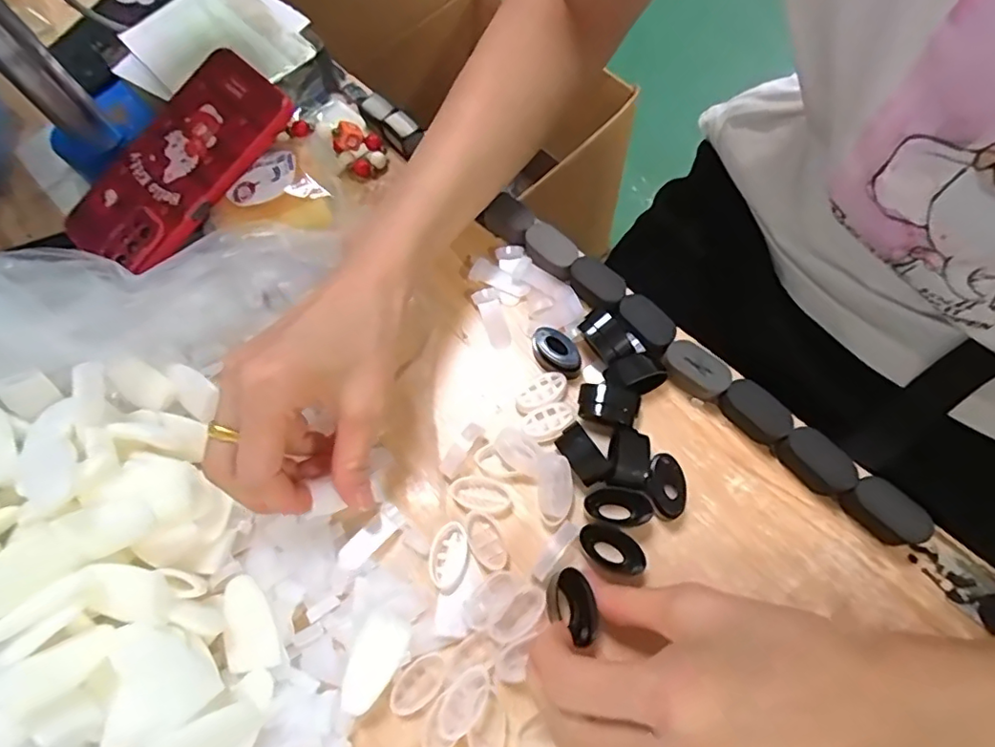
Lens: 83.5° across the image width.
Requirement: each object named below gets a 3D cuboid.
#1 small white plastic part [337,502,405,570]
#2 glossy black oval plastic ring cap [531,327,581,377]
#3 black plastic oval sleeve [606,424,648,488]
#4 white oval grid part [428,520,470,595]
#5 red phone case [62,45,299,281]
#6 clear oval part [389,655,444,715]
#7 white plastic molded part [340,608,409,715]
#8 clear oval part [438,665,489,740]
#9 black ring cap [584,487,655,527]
[{"bbox_3d":[-0.067,0.087,0.297,0.014,0.007,0.039,39,74,17],"label":"small white plastic part"},{"bbox_3d":[0.033,-0.012,0.326,0.018,0.015,0.031,-34,69,-11],"label":"glossy black oval plastic ring cap"},{"bbox_3d":[0.071,0.046,0.304,0.020,0.012,0.032,11,68,7],"label":"black plastic oval sleeve"},{"bbox_3d":[-0.025,0.096,0.292,0.020,0.008,0.035,1,67,3],"label":"white oval grid part"},{"bbox_3d":[-0.214,-0.140,0.368,0.084,0.012,0.158,38,90,14],"label":"red phone case"},{"bbox_3d":[-0.039,0.151,0.271,0.017,0.005,0.030,39,74,17],"label":"clear oval part"},{"bbox_3d":[-0.059,0.138,0.267,0.025,0.016,0.044,21,69,11],"label":"white plastic molded part"},{"bbox_3d":[-0.016,0.154,0.262,0.017,0.006,0.032,35,60,2],"label":"clear oval part"},{"bbox_3d":[0.064,0.071,0.295,0.033,0.013,0.021,-3,67,2],"label":"black ring cap"}]

